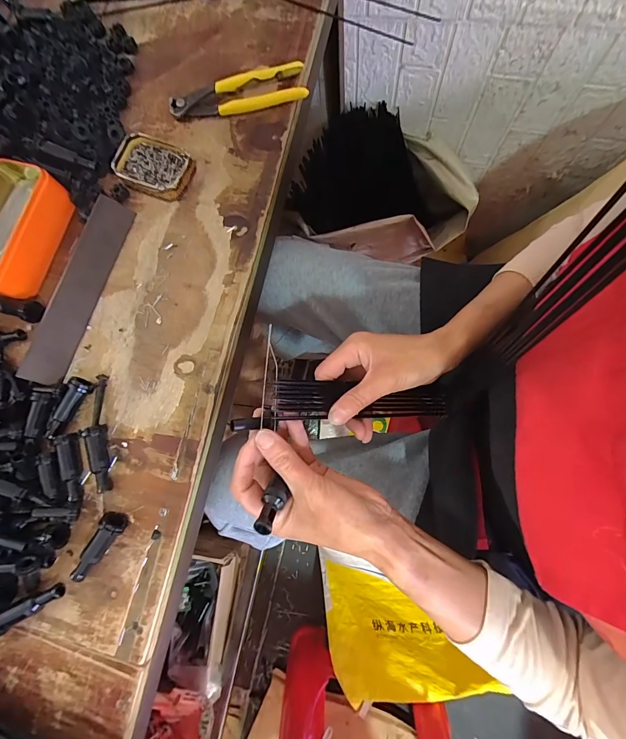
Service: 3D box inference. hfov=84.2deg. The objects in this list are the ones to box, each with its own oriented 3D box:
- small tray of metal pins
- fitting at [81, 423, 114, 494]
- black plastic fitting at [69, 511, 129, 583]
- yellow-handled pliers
[{"bbox_3d":[-0.187,-0.240,0.410,0.090,0.019,0.062,22,81,10],"label":"small tray of metal pins"},{"bbox_3d":[-0.215,0.090,0.349,0.019,0.019,0.066,-8,77,4],"label":"fitting"},{"bbox_3d":[-0.208,0.168,0.331,0.024,0.024,0.063,37,84,12],"label":"black plastic fitting"},{"bbox_3d":[-0.090,-0.330,0.421,0.162,0.026,0.048,-14,80,-3],"label":"yellow-handled pliers"}]

